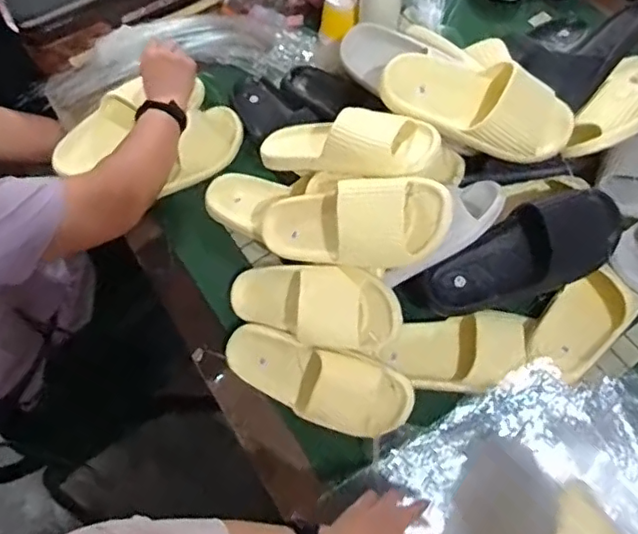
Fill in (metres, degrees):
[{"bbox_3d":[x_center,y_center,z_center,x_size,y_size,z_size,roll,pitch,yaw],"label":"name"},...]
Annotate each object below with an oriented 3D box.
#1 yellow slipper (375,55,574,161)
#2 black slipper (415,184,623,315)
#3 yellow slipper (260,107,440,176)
[{"bbox_3d":[0.212,-0.216,0.765,0.255,0.070,0.113,23,70,10],"label":"yellow slipper"},{"bbox_3d":[0.259,-0.016,0.736,0.268,0.071,0.103,-26,69,6],"label":"black slipper"},{"bbox_3d":[0.027,-0.169,0.756,0.245,0.075,0.089,6,64,36],"label":"yellow slipper"}]

